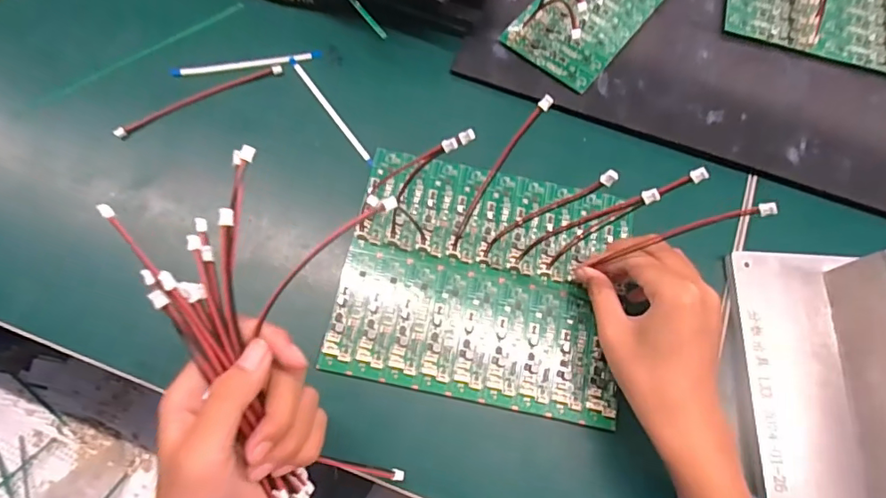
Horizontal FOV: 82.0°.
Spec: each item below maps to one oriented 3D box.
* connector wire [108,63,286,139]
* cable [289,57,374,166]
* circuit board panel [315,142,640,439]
[{"bbox_3d":[-0.191,-0.119,0.401,0.133,0.005,0.013,-27,74,-10],"label":"connector wire"},{"bbox_3d":[-0.090,-0.111,0.405,0.006,0.004,0.116,-35,76,-12],"label":"cable"},{"bbox_3d":[0.029,0.020,0.359,0.190,0.007,0.165,11,72,2],"label":"circuit board panel"}]

